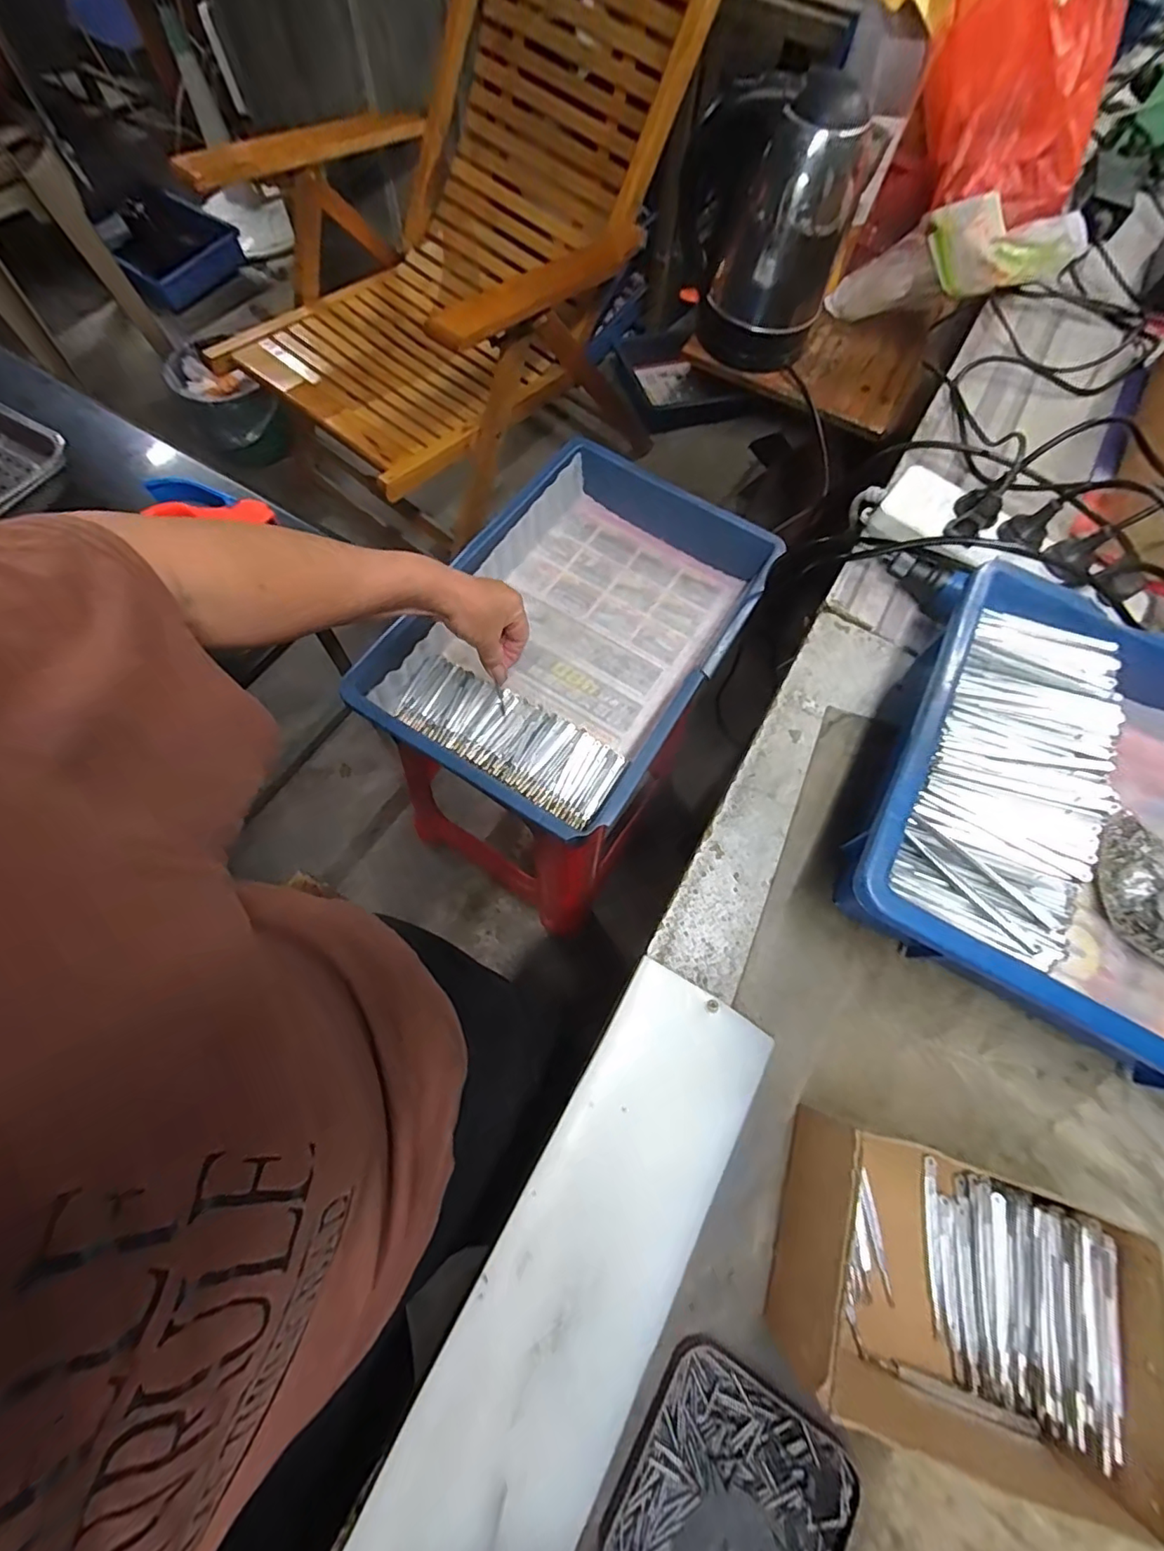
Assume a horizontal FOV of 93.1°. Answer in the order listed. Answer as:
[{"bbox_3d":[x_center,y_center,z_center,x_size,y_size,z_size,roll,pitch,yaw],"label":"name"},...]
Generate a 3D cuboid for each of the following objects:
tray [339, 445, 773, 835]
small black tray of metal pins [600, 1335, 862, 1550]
[{"bbox_3d":[0.006,-0.162,0.605,0.278,0.089,0.433,32,72,11],"label":"tray"},{"bbox_3d":[0.071,0.358,0.265,0.105,0.013,0.105,31,71,11],"label":"small black tray of metal pins"}]

